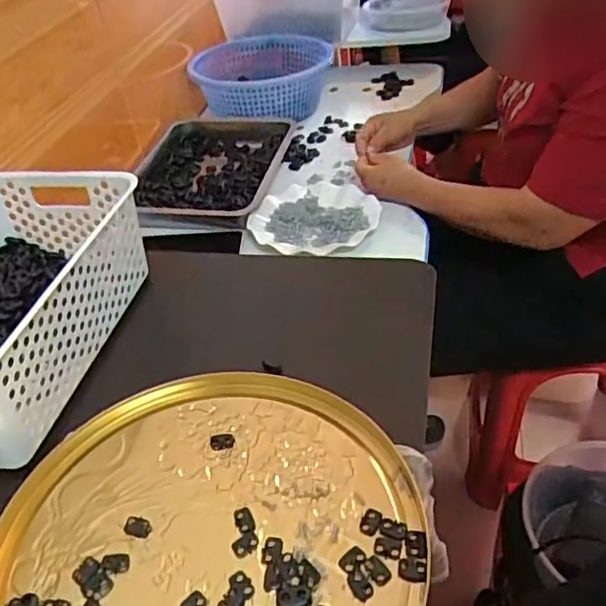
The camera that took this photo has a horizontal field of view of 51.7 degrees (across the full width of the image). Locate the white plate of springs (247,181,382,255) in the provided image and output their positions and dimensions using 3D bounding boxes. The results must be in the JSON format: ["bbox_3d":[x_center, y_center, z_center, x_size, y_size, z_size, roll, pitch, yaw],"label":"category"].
[{"bbox_3d":[0.024,-0.134,0.917,0.175,0.019,0.177,-4,40,4],"label":"white plate of springs"}]

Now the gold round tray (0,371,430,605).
[{"bbox_3d":[-0.077,0.159,0.432,0.292,0.010,0.274,-4,40,4],"label":"gold round tray"}]

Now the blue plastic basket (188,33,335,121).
[{"bbox_3d":[-0.078,-0.447,1.228,0.272,0.089,0.292,-7,39,0],"label":"blue plastic basket"}]

